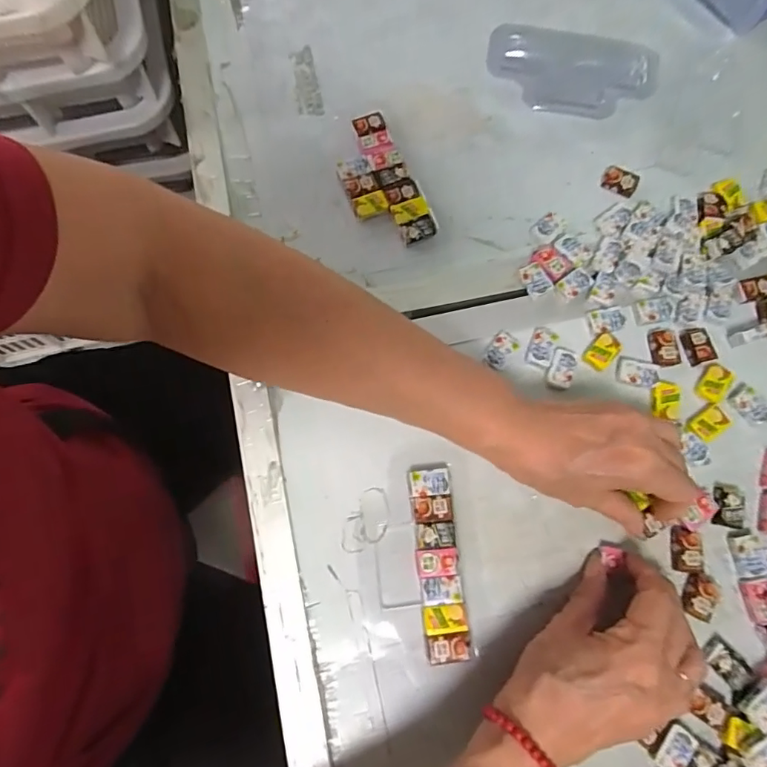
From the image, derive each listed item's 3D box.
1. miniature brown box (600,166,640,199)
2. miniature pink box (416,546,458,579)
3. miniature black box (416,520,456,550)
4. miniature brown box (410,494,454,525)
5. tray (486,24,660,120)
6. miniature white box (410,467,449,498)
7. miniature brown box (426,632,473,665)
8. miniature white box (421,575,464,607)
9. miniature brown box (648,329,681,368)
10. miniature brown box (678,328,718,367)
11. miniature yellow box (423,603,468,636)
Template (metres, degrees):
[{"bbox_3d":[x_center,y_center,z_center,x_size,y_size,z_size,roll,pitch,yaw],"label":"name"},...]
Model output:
[{"bbox_3d":[0.185,-0.157,0.397,0.026,0.007,0.019,22,77,6],"label":"miniature brown box"},{"bbox_3d":[0.034,0.114,0.322,0.026,0.008,0.017,-7,75,-1],"label":"miniature pink box"},{"bbox_3d":[0.034,0.097,0.325,0.025,0.008,0.016,-4,75,0],"label":"miniature black box"},{"bbox_3d":[0.032,0.082,0.329,0.026,0.006,0.017,-6,75,-1],"label":"miniature brown box"},{"bbox_3d":[0.158,-0.258,0.419,0.139,0.011,0.081,4,75,2],"label":"tray"},{"bbox_3d":[0.030,0.065,0.333,0.025,0.006,0.017,-7,75,-1],"label":"miniature white box"},{"bbox_3d":[0.040,0.161,0.309,0.026,0.009,0.016,-6,75,-1],"label":"miniature brown box"},{"bbox_3d":[0.037,0.130,0.317,0.024,0.009,0.016,-5,75,-1],"label":"miniature white box"},{"bbox_3d":[0.199,-0.026,0.357,0.019,0.004,0.028,-3,75,0],"label":"miniature brown box"},{"bbox_3d":[0.224,-0.027,0.359,0.019,0.004,0.027,-11,75,-2],"label":"miniature brown box"},{"bbox_3d":[0.038,0.146,0.314,0.025,0.008,0.016,-7,75,-1],"label":"miniature yellow box"}]

